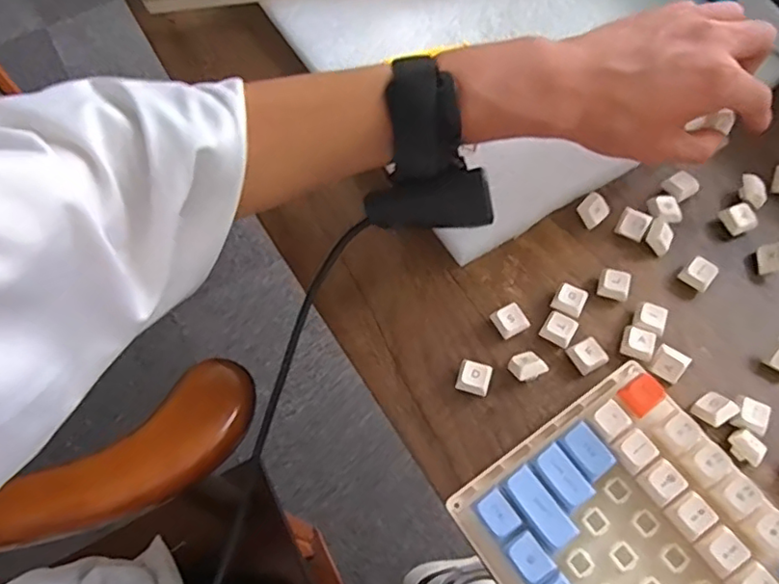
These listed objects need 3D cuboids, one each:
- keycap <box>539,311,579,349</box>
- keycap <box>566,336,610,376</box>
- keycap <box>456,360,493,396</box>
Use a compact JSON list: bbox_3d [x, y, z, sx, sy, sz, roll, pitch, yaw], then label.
[{"bbox_3d":[0.102,0.023,0.352,0.018,0.010,0.019,31,69,16],"label":"keycap"},{"bbox_3d":[0.118,0.037,0.344,0.020,0.010,0.018,-28,66,-11],"label":"keycap"},{"bbox_3d":[0.050,0.051,0.341,0.019,0.011,0.018,18,66,11],"label":"keycap"}]

